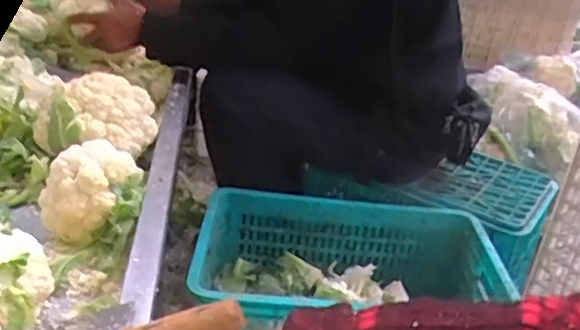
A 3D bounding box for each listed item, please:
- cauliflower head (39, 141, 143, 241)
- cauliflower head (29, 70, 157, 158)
[{"bbox_3d":[-0.256,0.032,0.816,0.100,0.095,0.108,16,27,16],"label":"cauliflower head"},{"bbox_3d":[-0.293,-0.080,0.959,0.156,0.089,0.132,13,26,12],"label":"cauliflower head"}]

